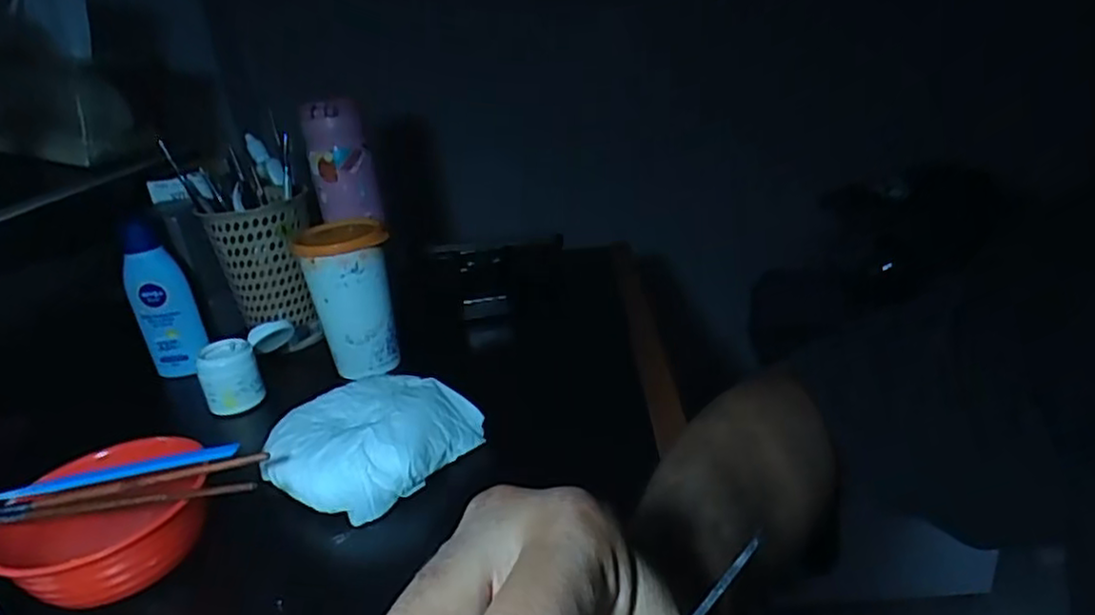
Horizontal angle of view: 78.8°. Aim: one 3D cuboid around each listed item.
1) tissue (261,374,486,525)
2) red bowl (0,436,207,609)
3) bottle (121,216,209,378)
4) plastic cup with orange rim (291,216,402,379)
[{"bbox_3d":[-0.123,0.087,0.455,0.117,0.038,0.117,8,27,31],"label":"tissue"},{"bbox_3d":[-0.252,0.126,0.381,0.109,0.055,0.089,-13,24,-26],"label":"red bowl"},{"bbox_3d":[-0.349,-0.005,0.605,0.049,0.140,0.028,-21,27,-31],"label":"bottle"},{"bbox_3d":[-0.168,-0.010,0.582,0.066,0.122,0.066,-5,23,2],"label":"plastic cup with orange rim"}]

